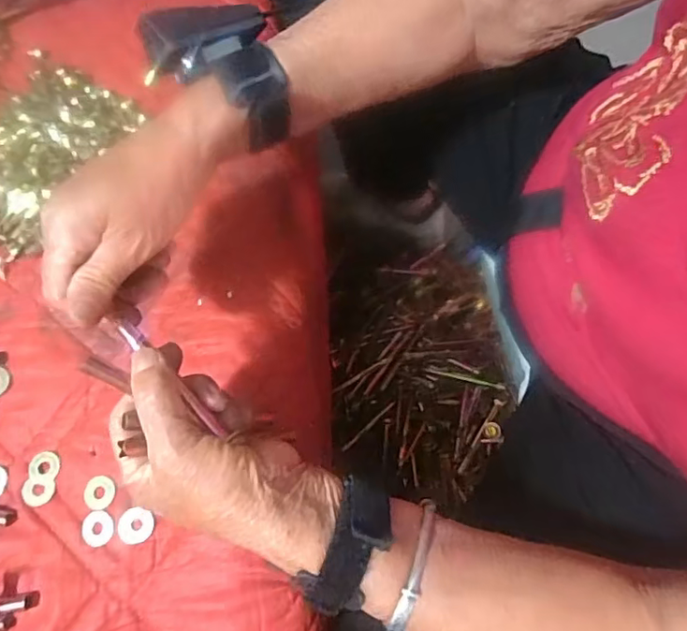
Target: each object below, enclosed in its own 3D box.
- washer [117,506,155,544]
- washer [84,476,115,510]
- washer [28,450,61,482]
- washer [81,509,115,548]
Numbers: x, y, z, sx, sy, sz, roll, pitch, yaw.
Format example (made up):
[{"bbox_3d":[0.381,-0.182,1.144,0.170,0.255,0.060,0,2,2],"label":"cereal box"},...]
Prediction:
[{"bbox_3d":[-0.138,0.140,0.370,0.022,0.004,0.024,0,79,0],"label":"washer"},{"bbox_3d":[-0.165,0.120,0.377,0.022,0.006,0.021,1,73,3],"label":"washer"},{"bbox_3d":[-0.209,0.105,0.387,0.021,0.004,0.021,-1,73,2],"label":"washer"},{"bbox_3d":[-0.163,0.141,0.369,0.021,0.004,0.022,-1,73,2],"label":"washer"}]

